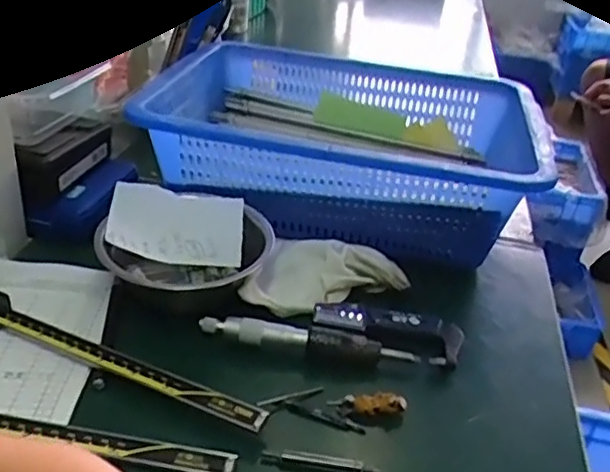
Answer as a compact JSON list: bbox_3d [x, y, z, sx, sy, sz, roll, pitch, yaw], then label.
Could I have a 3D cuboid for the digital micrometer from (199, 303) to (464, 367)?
[{"bbox_3d":[0.022,0.067,0.477,0.182,0.019,0.050,7,31,0],"label":"digital micrometer"}]

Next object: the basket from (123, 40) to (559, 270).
[{"bbox_3d":[0.037,-0.086,0.632,0.341,0.104,0.254,13,31,9],"label":"basket"}]

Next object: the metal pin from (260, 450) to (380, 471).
[{"bbox_3d":[0.009,0.134,0.388,0.069,0.006,0.008,9,31,3],"label":"metal pin"}]

